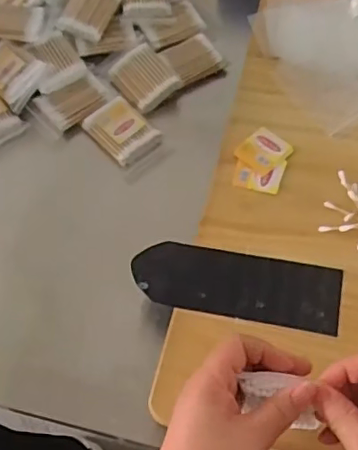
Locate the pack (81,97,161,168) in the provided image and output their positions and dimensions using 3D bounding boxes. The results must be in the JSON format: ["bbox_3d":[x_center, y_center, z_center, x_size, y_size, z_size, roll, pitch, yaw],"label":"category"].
[{"bbox_3d":[-0.063,-0.106,0.627,0.057,0.017,0.077,-38,68,-17],"label":"pack"}]

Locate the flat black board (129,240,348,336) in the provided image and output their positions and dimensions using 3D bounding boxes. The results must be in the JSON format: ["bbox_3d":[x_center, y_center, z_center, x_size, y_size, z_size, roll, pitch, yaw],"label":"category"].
[{"bbox_3d":[0.050,0.052,0.496,0.177,0.005,0.060,10,63,6],"label":"flat black board"}]

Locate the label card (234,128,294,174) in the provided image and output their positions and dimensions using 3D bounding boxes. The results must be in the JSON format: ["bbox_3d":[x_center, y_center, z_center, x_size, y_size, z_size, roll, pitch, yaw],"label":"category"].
[{"bbox_3d":[0.084,-0.074,0.557,0.044,0.004,0.046,35,68,18],"label":"label card"}]

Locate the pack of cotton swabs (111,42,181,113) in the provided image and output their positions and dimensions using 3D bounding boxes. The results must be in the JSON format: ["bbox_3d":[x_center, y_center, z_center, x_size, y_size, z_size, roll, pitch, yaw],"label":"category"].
[{"bbox_3d":[-0.040,-0.171,0.658,0.059,0.020,0.076,-33,66,-15],"label":"pack of cotton swabs"}]

